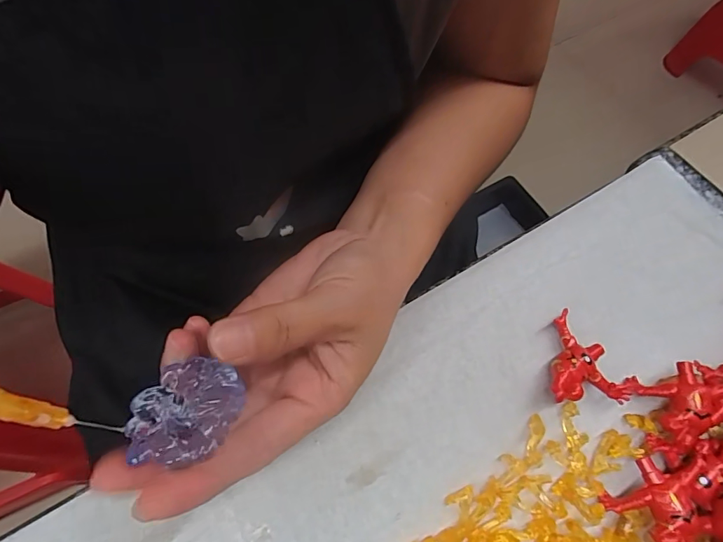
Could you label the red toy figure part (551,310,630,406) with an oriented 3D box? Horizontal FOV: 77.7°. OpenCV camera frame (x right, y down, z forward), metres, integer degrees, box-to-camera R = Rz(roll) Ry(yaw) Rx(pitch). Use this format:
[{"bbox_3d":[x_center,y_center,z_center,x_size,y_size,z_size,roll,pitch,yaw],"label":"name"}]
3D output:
[{"bbox_3d":[0.115,0.046,0.227,0.035,0.014,0.045,17,65,6],"label":"red toy figure part"}]

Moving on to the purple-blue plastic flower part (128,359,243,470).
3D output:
[{"bbox_3d":[-0.057,0.045,0.144,0.028,0.005,0.035,31,68,13],"label":"purple-blue plastic flower part"}]

